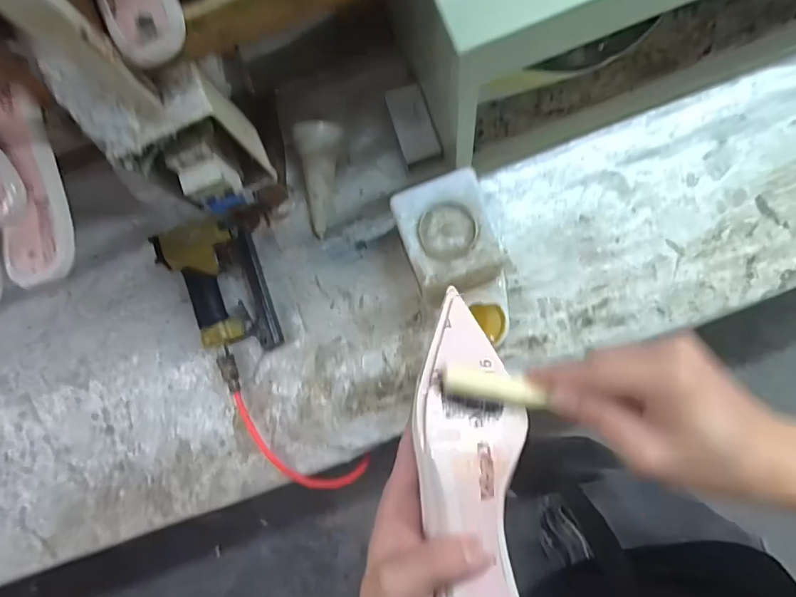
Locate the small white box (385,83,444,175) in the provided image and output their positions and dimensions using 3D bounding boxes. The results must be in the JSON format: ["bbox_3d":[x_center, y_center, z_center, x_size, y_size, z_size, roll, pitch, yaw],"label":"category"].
[{"bbox_3d":[0.020,-0.233,0.632,0.054,0.026,0.103,-19,83,5],"label":"small white box"}]

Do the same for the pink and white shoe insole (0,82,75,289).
[{"bbox_3d":[-0.279,-0.085,0.353,0.048,0.026,0.150,-10,84,5],"label":"pink and white shoe insole"}]

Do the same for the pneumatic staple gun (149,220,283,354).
[{"bbox_3d":[-0.242,-0.011,0.636,0.115,0.043,0.188,-20,82,5],"label":"pneumatic staple gun"}]

